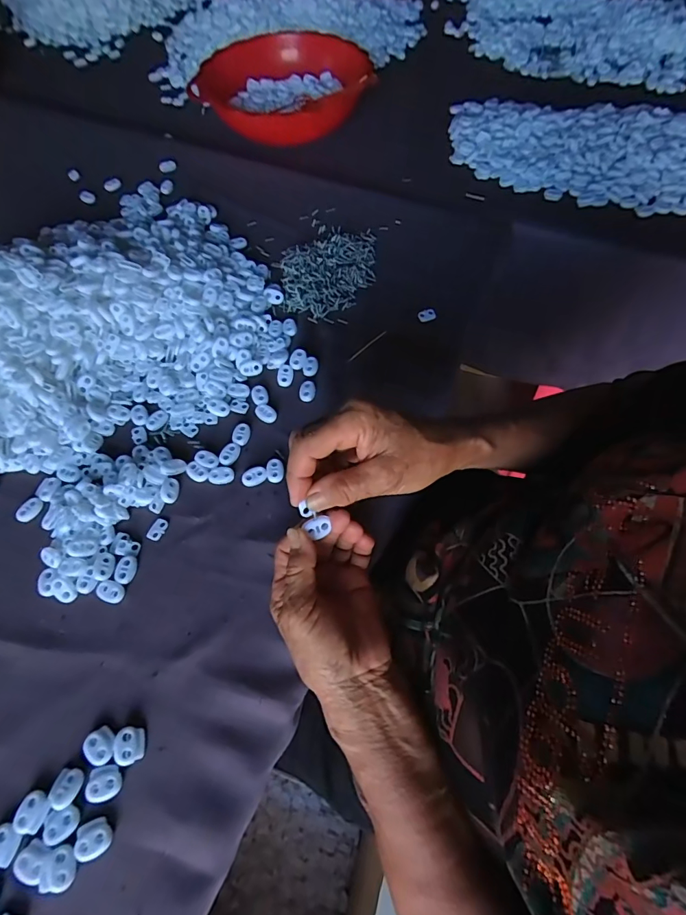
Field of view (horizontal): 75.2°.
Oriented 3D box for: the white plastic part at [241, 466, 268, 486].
[{"bbox_3d":[-0.078,0.017,0.393,0.022,0.004,0.015,-18,63,-8],"label":"white plastic part"}]

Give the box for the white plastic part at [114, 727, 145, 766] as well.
[{"bbox_3d":[-0.146,0.196,0.304,0.018,0.005,0.022,-10,62,-4],"label":"white plastic part"}]

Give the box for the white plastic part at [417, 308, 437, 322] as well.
[{"bbox_3d":[0.091,-0.153,0.478,0.019,0.006,0.012,-13,62,-5],"label":"white plastic part"}]

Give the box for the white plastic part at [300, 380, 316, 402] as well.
[{"bbox_3d":[-0.034,-0.066,0.433,0.015,0.004,0.024,0,62,2],"label":"white plastic part"}]

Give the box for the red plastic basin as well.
[{"bbox_3d":[-0.086,-0.531,0.643,0.239,0.077,0.239,-1,62,2],"label":"red plastic basin"}]

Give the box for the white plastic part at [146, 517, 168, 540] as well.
[{"bbox_3d":[-0.156,0.059,0.372,0.013,0.004,0.019,15,64,10],"label":"white plastic part"}]

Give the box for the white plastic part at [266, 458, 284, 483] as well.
[{"bbox_3d":[-0.060,0.012,0.395,0.015,0.005,0.024,-12,62,-4],"label":"white plastic part"}]

